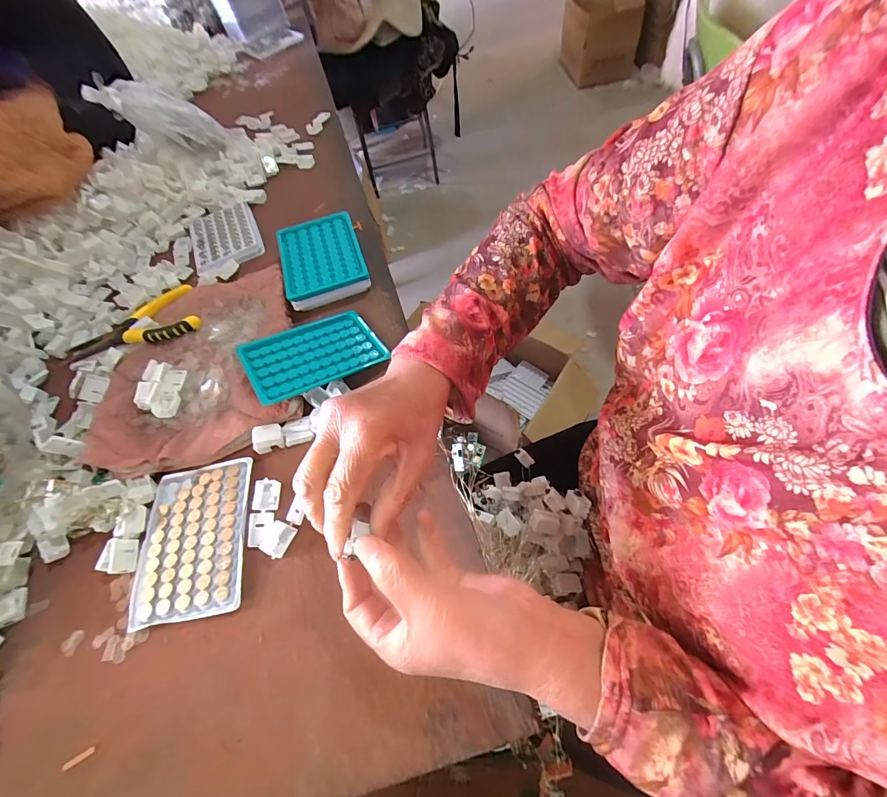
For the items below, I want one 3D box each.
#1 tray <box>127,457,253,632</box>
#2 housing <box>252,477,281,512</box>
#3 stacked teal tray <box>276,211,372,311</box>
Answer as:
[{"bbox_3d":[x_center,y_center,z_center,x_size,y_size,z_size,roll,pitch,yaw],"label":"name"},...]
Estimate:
[{"bbox_3d":[-0.216,0.119,0.339,0.092,0.007,0.128,-11,59,1],"label":"tray"},{"bbox_3d":[-0.157,0.085,0.348,0.021,0.006,0.027,-4,59,5],"label":"housing"},{"bbox_3d":[-0.148,-0.171,0.480,0.094,0.026,0.123,-19,59,-3],"label":"stacked teal tray"}]

